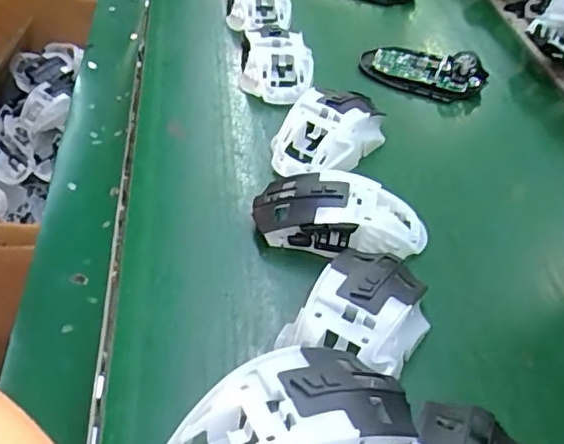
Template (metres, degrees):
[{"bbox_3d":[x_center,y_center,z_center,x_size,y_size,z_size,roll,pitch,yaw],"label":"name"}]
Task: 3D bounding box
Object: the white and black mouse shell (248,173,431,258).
[{"bbox_3d":[0.039,-0.003,0.391,0.111,0.039,0.054,15,46,10],"label":"white and black mouse shell"}]

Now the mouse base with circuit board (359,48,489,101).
[{"bbox_3d":[0.132,-0.143,0.551,0.118,0.032,0.057,16,46,10],"label":"mouse base with circuit board"}]

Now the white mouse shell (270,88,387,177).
[{"bbox_3d":[0.038,-0.073,0.462,0.065,0.039,0.110,36,53,27],"label":"white mouse shell"}]

